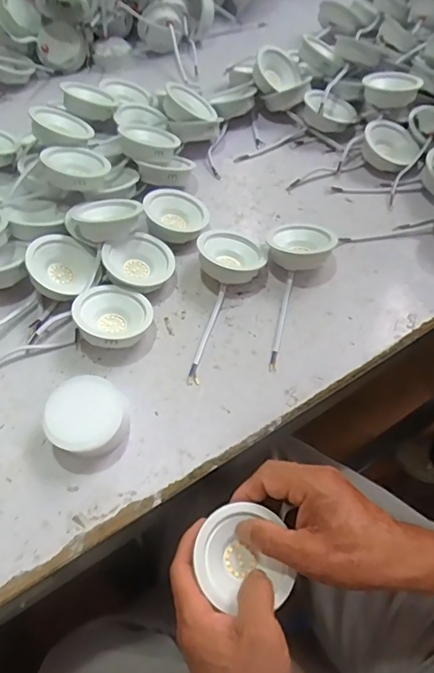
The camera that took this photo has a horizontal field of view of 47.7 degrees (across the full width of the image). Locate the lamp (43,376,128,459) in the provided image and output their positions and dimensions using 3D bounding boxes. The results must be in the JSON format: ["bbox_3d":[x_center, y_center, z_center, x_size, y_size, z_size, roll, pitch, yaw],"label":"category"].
[{"bbox_3d":[-0.107,0.068,0.405,0.060,0.034,0.061,0,56,1],"label":"lamp"}]

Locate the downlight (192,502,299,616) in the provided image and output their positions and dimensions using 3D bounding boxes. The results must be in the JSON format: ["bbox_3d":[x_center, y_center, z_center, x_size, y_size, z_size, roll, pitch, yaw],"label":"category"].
[{"bbox_3d":[0.019,0.156,0.350,0.064,0.024,0.063,-5,56,-2],"label":"downlight"}]

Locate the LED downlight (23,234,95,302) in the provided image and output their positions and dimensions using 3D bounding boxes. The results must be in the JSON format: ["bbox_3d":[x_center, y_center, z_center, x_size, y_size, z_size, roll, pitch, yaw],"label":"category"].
[{"bbox_3d":[-0.157,-0.069,0.488,0.063,0.025,0.065,20,48,-24],"label":"LED downlight"}]

